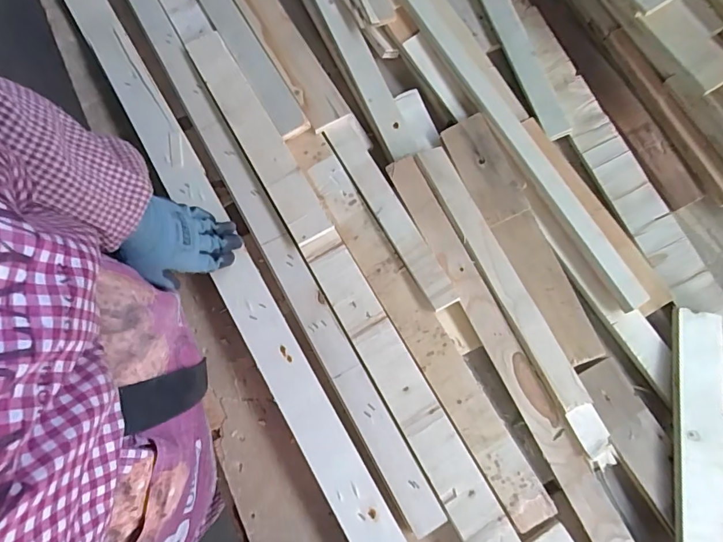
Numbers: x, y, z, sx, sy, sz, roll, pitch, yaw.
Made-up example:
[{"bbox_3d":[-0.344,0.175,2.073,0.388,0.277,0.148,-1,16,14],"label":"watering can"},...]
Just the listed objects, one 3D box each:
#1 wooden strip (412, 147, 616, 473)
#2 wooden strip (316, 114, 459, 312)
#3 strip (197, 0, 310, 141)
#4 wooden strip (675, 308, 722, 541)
[{"bbox_3d":[0.174,0.024,0.523,0.039,0.020,0.408,-25,75,-8],"label":"wooden strip"},{"bbox_3d":[0.037,-0.079,0.557,0.050,0.021,0.278,-28,75,-9],"label":"wooden strip"},{"bbox_3d":[-0.176,-0.328,0.610,0.038,0.014,0.361,-30,76,-9],"label":"strip"},{"bbox_3d":[0.363,0.205,0.475,0.052,0.022,0.327,12,73,3],"label":"wooden strip"}]

